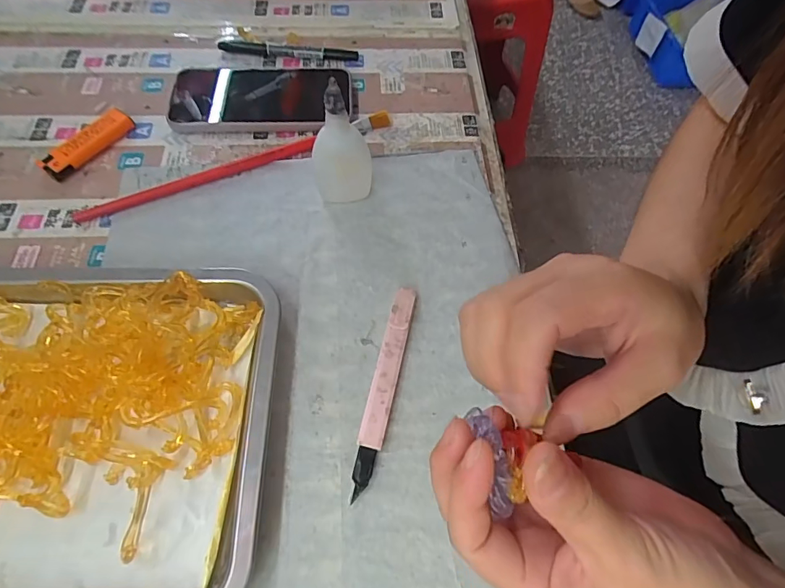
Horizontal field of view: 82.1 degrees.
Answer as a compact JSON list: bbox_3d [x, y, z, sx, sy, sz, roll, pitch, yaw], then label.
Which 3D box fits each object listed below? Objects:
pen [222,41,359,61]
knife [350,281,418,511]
[{"bbox_3d":[-0.103,-0.243,0.449,0.135,0.009,0.013,5,61,2],"label":"pen"},{"bbox_3d":[-0.005,0.057,0.292,0.014,0.011,0.136,12,61,6],"label":"knife"}]

